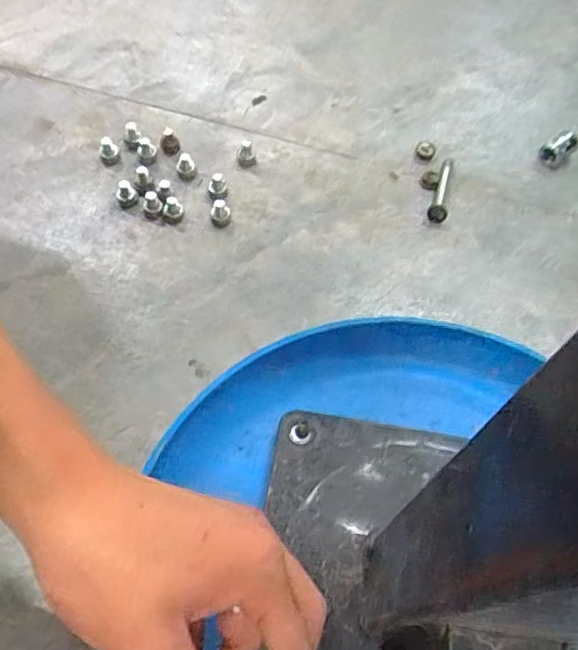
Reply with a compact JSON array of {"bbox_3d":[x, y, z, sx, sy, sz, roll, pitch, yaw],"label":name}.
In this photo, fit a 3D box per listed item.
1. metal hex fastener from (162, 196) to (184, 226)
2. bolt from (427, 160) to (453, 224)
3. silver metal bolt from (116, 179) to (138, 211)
[{"bbox_3d":[-0.082,-0.081,0.423,0.014,0.015,0.014,-10,61,-9],"label":"metal hex fastener"},{"bbox_3d":[0.115,-0.103,0.447,0.013,0.012,0.065,16,60,6],"label":"bolt"},{"bbox_3d":[-0.115,-0.092,0.428,0.014,0.018,0.015,1,60,-3],"label":"silver metal bolt"}]

